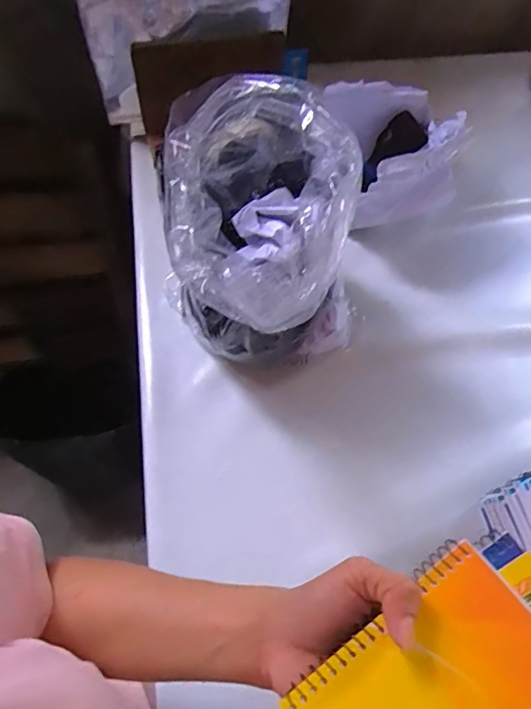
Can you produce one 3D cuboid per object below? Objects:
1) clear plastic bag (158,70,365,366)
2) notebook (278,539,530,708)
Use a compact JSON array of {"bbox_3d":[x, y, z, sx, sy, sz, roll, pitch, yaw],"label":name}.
[{"bbox_3d":[-0.005,-0.094,0.509,0.173,0.265,0.203,-18,65,-11],"label":"clear plastic bag"},{"bbox_3d":[0.083,0.166,0.254,0.132,0.009,0.082,-32,69,-17],"label":"notebook"}]

